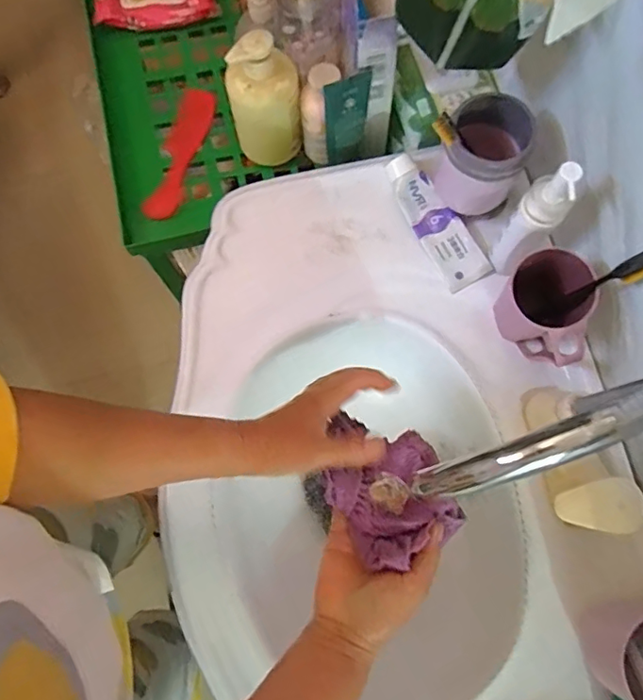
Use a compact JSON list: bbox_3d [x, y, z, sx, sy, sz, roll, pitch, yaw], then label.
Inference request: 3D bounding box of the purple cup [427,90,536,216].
[{"bbox_3d":[0.167,-0.201,0.562,0.086,0.113,0.092,22,78,6],"label":"purple cup"}]

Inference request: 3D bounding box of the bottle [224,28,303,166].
[{"bbox_3d":[-0.072,-0.313,0.676,0.088,0.168,0.066,-6,76,0],"label":"bottle"}]

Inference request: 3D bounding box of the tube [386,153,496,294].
[{"bbox_3d":[0.134,-0.149,0.613,0.053,0.034,0.163,-30,78,-6],"label":"tube"}]

